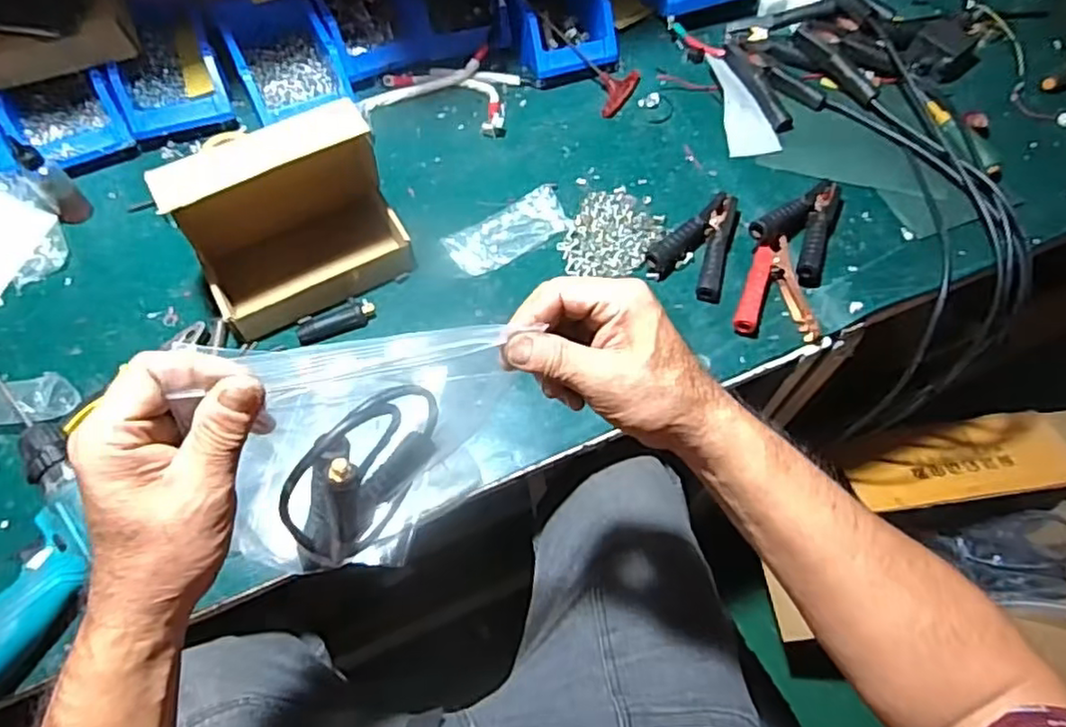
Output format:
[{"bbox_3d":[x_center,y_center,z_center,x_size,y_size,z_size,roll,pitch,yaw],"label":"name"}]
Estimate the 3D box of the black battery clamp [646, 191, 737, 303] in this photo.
[{"bbox_3d":[0.194,-0.138,0.747,0.085,0.028,0.134,30,65,13],"label":"black battery clamp"}]

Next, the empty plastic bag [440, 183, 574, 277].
[{"bbox_3d":[-0.026,-0.152,0.756,0.144,0.015,0.063,-27,67,-15],"label":"empty plastic bag"}]

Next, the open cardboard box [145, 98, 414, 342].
[{"bbox_3d":[-0.241,-0.139,0.673,0.200,0.178,0.119,-27,67,-15],"label":"open cardboard box"}]

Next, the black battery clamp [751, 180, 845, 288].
[{"bbox_3d":[0.316,-0.157,0.751,0.091,0.040,0.138,40,68,17],"label":"black battery clamp"}]

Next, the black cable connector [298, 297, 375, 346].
[{"bbox_3d":[-0.208,-0.047,0.698,0.080,0.026,0.027,-22,66,-13],"label":"black cable connector"}]

